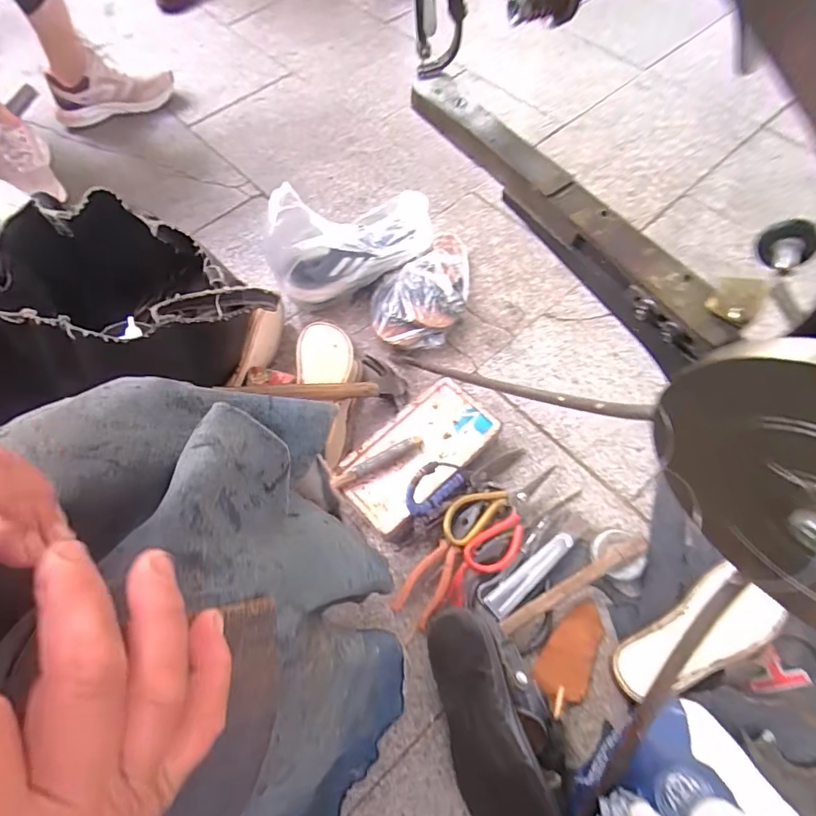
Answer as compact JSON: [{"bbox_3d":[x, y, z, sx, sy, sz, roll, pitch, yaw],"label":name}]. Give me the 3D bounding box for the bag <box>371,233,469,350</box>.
[{"bbox_3d":[0.036,-0.210,0.834,0.146,0.063,0.258,28,68,14],"label":"bag"}]

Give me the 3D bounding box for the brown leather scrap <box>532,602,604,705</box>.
[{"bbox_3d":[0.197,0.294,0.591,0.060,0.008,0.113,24,66,17],"label":"brown leather scrap"}]

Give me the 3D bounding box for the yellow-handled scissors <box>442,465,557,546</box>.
[{"bbox_3d":[0.124,0.122,0.655,0.180,0.032,0.049,-32,67,-13],"label":"yellow-handled scissors"}]

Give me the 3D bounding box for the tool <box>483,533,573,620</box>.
[{"bbox_3d":[0.158,0.213,0.622,0.141,0.010,0.029,-35,68,-15],"label":"tool"}]

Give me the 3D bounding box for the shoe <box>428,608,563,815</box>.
[{"bbox_3d":[0.096,0.346,0.527,0.109,0.076,0.240,-12,64,-4],"label":"shoe"}]

